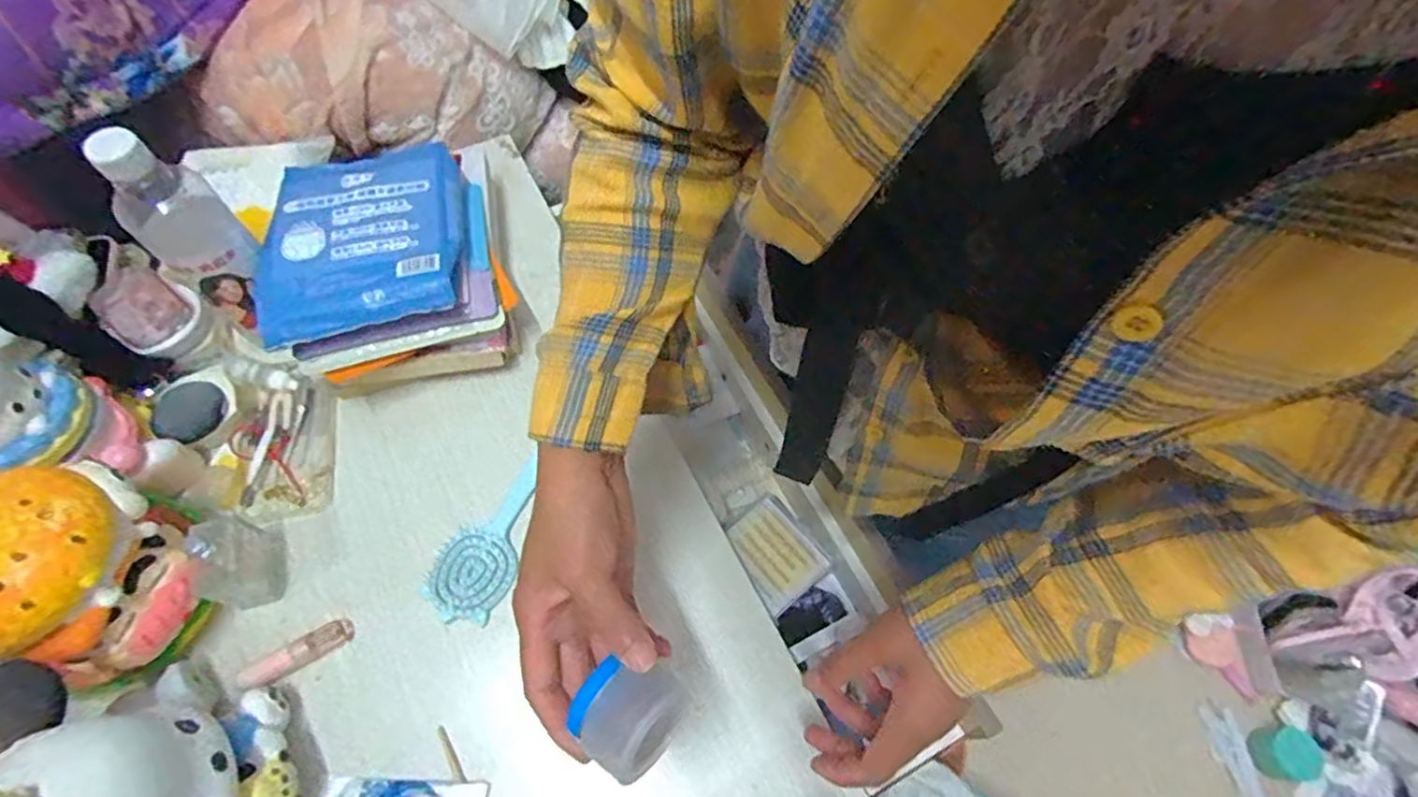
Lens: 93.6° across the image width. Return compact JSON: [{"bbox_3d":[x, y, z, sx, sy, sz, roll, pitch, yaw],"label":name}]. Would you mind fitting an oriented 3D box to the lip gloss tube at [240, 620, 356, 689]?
[{"bbox_3d":[-0.311,0.192,0.503,0.078,0.013,0.020,-27,68,-16],"label":"lip gloss tube"}]

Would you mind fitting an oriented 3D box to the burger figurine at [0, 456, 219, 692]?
[{"bbox_3d":[-0.423,0.117,0.451,0.113,0.134,0.131,15,63,4],"label":"burger figurine"}]

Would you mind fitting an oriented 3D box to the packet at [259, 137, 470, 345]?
[{"bbox_3d":[-0.296,-0.143,0.573,0.156,0.026,0.197,-9,64,-7],"label":"packet"}]

